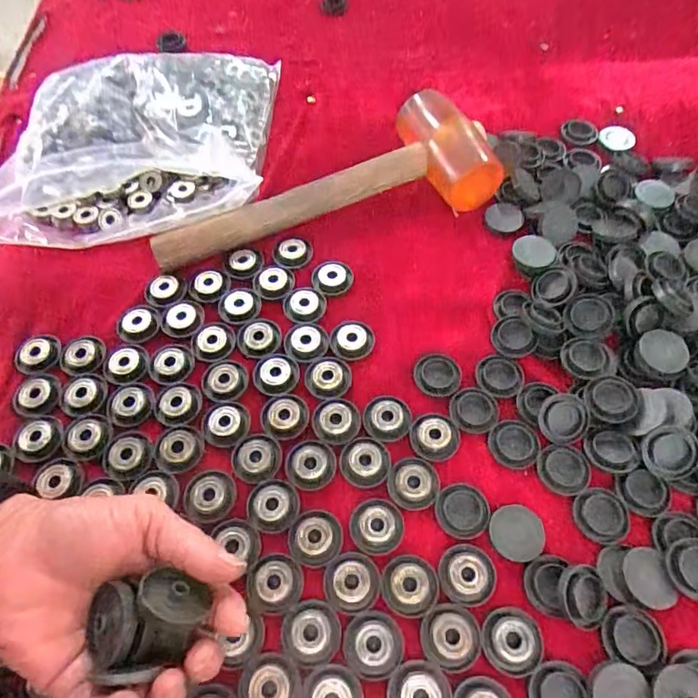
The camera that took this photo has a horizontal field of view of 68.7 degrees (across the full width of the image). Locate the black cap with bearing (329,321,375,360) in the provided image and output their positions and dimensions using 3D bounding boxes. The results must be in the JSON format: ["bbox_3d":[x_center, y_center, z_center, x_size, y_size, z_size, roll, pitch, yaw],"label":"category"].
[{"bbox_3d":[0.002,-0.006,0.385,0.033,0.007,0.033,-1,61,2],"label":"black cap with bearing"}]

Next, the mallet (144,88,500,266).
[{"bbox_3d":[-0.025,-0.142,0.428,0.288,0.046,0.105,-18,61,-7],"label":"mallet"}]

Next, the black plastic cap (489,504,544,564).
[{"bbox_3d":[0.102,0.111,0.309,0.032,0.004,0.032,-1,61,2],"label":"black plastic cap"}]

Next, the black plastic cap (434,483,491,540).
[{"bbox_3d":[0.071,0.101,0.318,0.033,0.004,0.033,-1,61,2],"label":"black plastic cap"}]

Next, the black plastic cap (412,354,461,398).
[{"bbox_3d":[0.064,0.018,0.367,0.033,0.004,0.033,-1,61,2],"label":"black plastic cap"}]

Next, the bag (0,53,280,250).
[{"bbox_3d":[-0.197,-0.186,0.458,0.252,0.044,0.216,-7,61,-1],"label":"bag"}]

